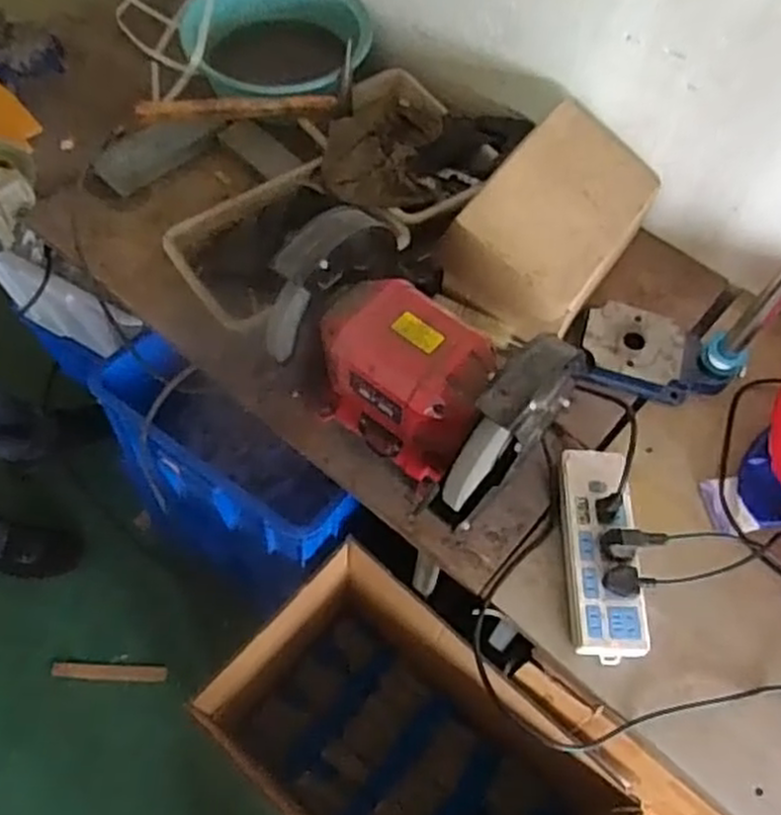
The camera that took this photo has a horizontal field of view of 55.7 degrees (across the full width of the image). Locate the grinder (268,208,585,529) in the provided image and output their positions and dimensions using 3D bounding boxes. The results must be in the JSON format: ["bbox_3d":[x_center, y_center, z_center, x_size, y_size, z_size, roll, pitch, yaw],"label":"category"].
[{"bbox_3d":[0.027,-0.040,0.821,0.203,0.238,0.305,-38,68,-21],"label":"grinder"}]

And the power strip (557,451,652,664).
[{"bbox_3d":[0.240,0.160,0.842,0.081,0.044,0.238,3,60,0],"label":"power strip"}]

